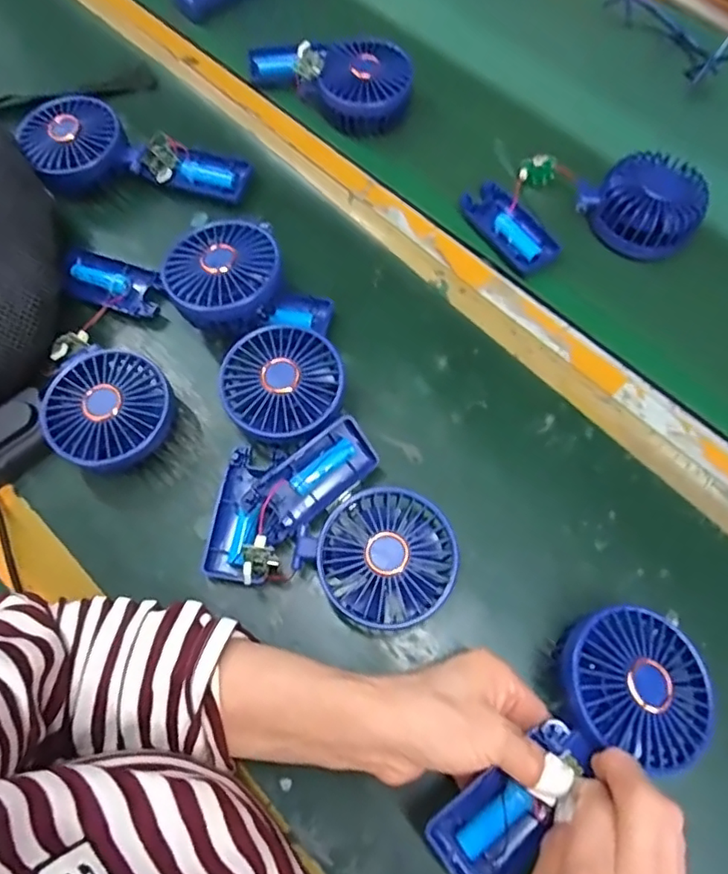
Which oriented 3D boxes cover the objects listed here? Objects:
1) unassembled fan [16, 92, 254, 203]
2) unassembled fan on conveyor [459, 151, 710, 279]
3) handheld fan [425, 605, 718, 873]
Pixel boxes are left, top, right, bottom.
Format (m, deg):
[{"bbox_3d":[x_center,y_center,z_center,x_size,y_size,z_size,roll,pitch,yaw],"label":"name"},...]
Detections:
[{"bbox_3d":[-0.200,-0.254,0.513,0.198,0.041,0.094,0,67,0],"label":"unassembled fan"},{"bbox_3d":[0.185,-0.198,0.491,0.185,0.044,0.107,-3,67,-2],"label":"unassembled fan on conveyor"},{"bbox_3d":[0.117,0.173,0.323,0.182,0.037,0.083,-40,72,-11],"label":"handheld fan"}]

